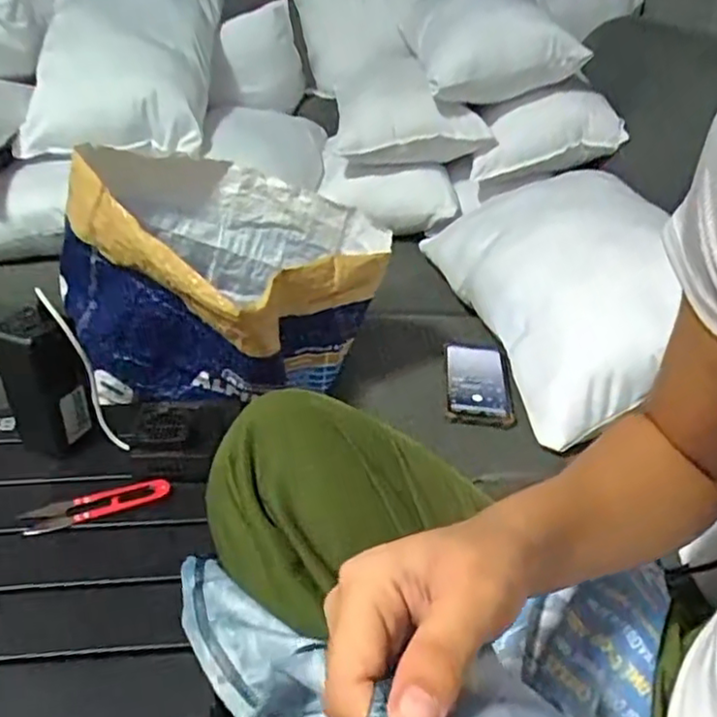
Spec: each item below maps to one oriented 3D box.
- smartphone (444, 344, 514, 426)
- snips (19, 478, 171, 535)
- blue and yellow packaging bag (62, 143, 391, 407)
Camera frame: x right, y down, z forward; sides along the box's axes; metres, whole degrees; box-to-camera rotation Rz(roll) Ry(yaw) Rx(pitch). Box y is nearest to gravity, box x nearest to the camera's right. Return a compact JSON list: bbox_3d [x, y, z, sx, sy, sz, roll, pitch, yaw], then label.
[{"bbox_3d":[0.146,0.028,0.803,0.076,0.015,0.160,4,32,4],"label":"smartphone"},{"bbox_3d":[-0.224,0.126,0.562,0.118,0.016,0.026,-8,34,-18],"label":"snips"},{"bbox_3d":[-0.141,-0.082,0.734,0.279,0.228,0.283,23,36,27],"label":"blue and yellow packaging bag"}]

